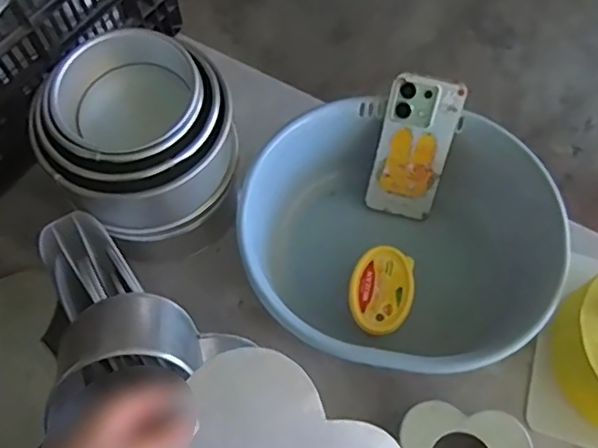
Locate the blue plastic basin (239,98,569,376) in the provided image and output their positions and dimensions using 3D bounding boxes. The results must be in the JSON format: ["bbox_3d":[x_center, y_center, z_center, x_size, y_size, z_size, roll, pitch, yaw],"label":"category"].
[{"bbox_3d":[0.101,0.026,0.643,0.309,0.134,0.274,10,66,6],"label":"blue plastic basin"}]

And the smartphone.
[{"bbox_3d":[0.127,-0.082,0.663,0.077,0.163,0.015,15,29,6],"label":"smartphone"}]

